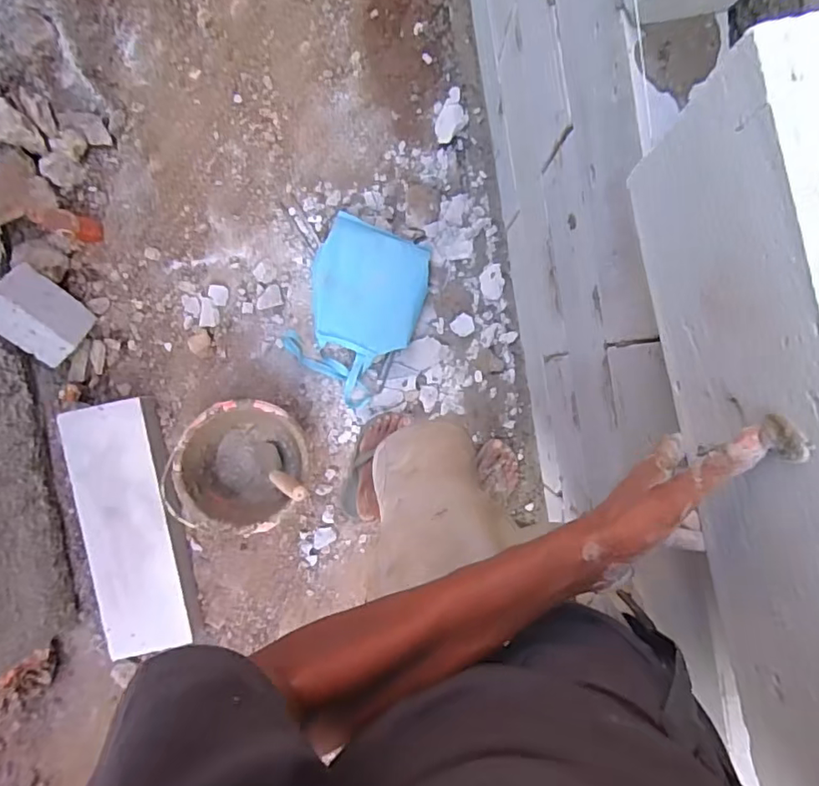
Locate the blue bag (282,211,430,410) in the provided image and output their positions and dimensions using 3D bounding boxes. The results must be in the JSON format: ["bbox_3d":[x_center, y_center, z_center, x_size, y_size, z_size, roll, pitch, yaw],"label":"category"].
[{"bbox_3d":[-0.124,-0.188,1.326,0.274,0.058,0.400,25,93,0],"label":"blue bag"}]

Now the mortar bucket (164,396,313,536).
[{"bbox_3d":[-0.376,0.165,1.284,0.284,0.180,0.288,0,92,2],"label":"mortar bucket"}]

